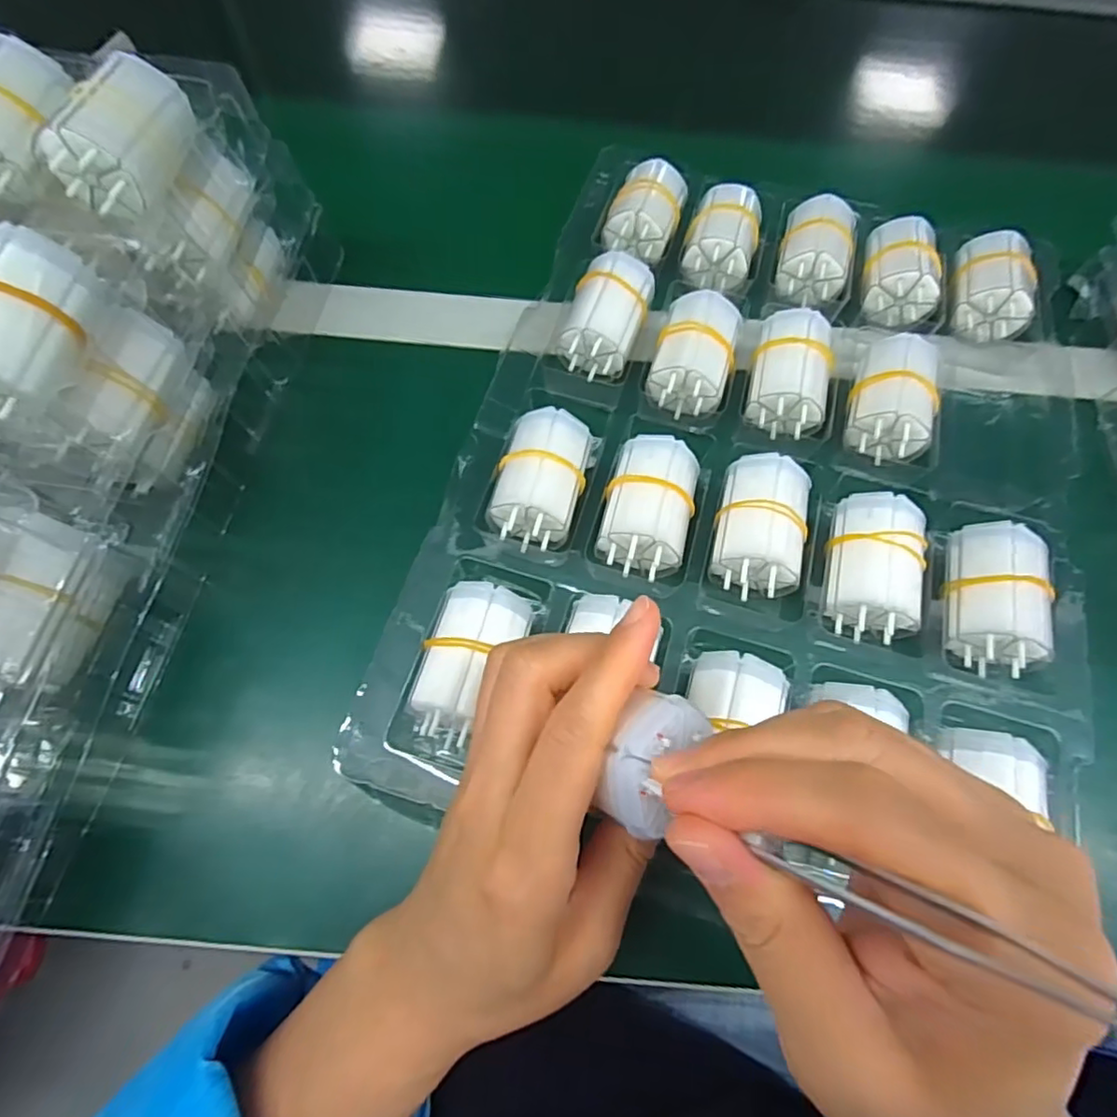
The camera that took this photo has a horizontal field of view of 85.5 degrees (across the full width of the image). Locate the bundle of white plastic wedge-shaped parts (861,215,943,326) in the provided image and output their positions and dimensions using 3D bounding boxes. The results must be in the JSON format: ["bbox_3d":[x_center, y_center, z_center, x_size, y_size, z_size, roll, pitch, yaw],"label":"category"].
[{"bbox_3d":[0.197,-0.168,0.349,0.037,0.029,0.060,8,66,2],"label":"bundle of white plastic wedge-shaped parts"}]

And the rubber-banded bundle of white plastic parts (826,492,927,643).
[{"bbox_3d":[0.141,0.004,0.271,0.037,0.031,0.061,12,67,4],"label":"rubber-banded bundle of white plastic parts"}]

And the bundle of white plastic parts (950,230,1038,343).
[{"bbox_3d":[0.247,-0.157,0.345,0.040,0.032,0.061,18,67,6],"label":"bundle of white plastic parts"}]

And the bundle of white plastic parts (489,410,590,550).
[{"bbox_3d":[-0.008,-0.038,0.281,0.038,0.025,0.062,12,67,4],"label":"bundle of white plastic parts"}]

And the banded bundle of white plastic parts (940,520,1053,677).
[{"bbox_3d":[0.189,0.017,0.267,0.036,0.033,0.064,15,67,5],"label":"banded bundle of white plastic parts"}]

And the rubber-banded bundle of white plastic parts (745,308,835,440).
[{"bbox_3d":[0.120,-0.096,0.312,0.038,0.028,0.059,14,67,5],"label":"rubber-banded bundle of white plastic parts"}]

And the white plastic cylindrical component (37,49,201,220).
[{"bbox_3d":[-0.180,-0.175,0.247,0.036,0.030,0.058,7,66,1],"label":"white plastic cylindrical component"}]

